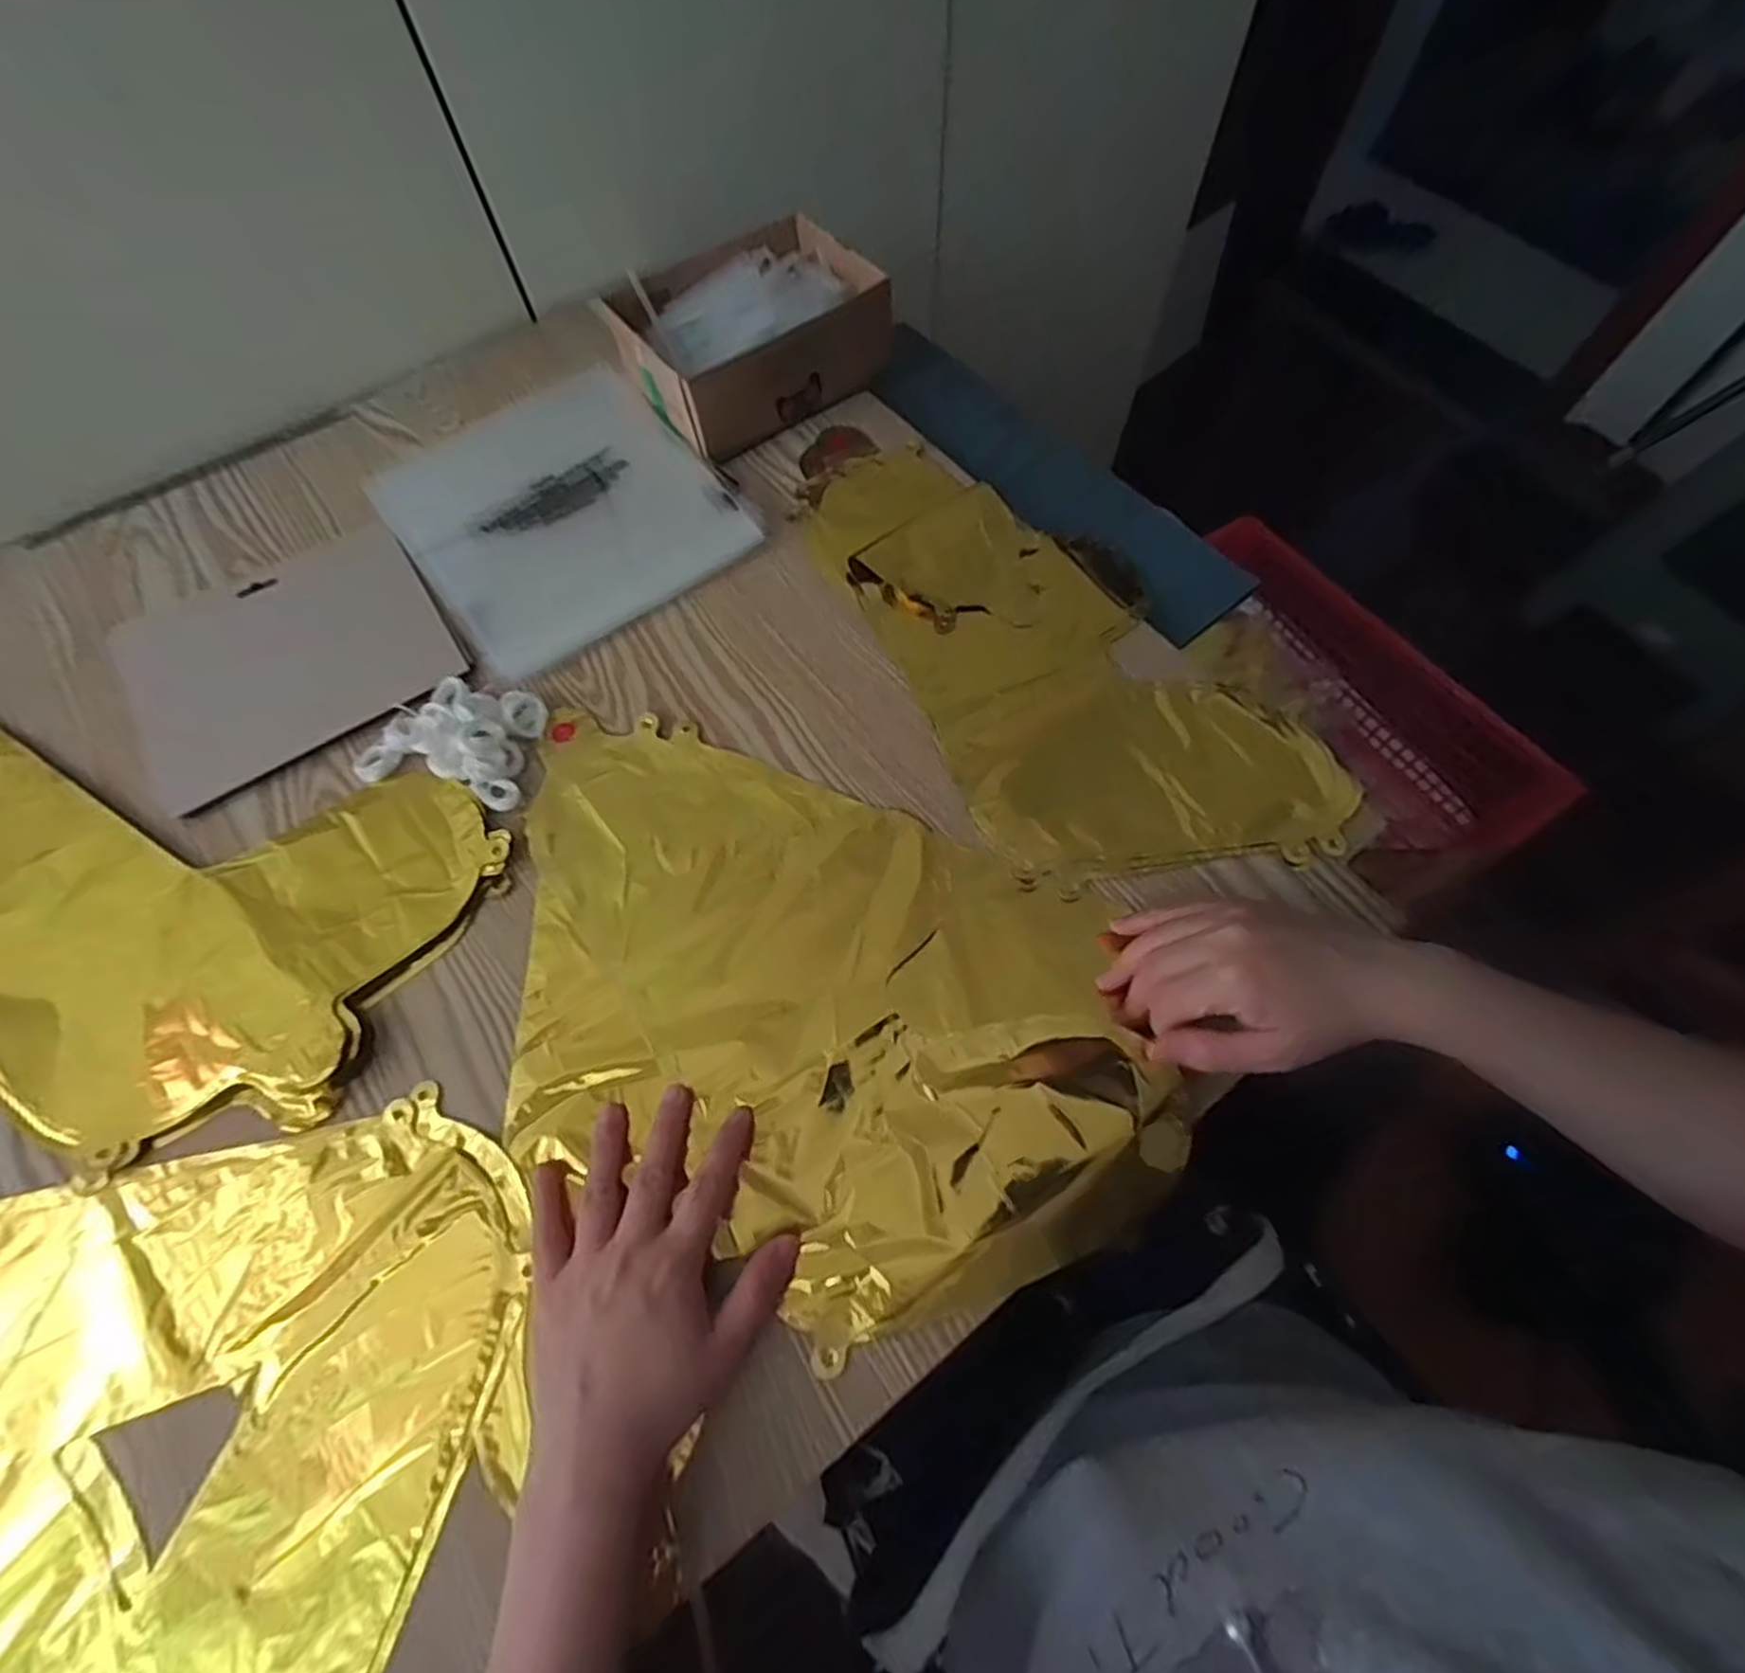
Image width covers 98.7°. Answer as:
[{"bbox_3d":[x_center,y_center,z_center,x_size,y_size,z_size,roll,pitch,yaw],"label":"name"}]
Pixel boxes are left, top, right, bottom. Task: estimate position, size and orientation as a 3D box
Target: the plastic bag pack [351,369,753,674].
[{"bbox_3d":[-0.224,-0.236,0.540,0.207,0.022,0.207,-35,70,-13],"label":"plastic bag pack"}]

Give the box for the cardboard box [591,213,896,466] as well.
[{"bbox_3d":[-0.094,-0.384,0.575,0.189,0.063,0.146,-34,70,-13],"label":"cardboard box"}]

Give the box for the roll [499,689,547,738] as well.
[{"bbox_3d":[-0.218,-0.076,0.472,0.026,0.018,0.028,0,66,1],"label":"roll"}]

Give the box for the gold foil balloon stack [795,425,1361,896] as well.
[{"bbox_3d":[0.097,-0.139,0.495,0.199,0.012,0.421,-30,69,-11],"label":"gold foil balloon stack"}]

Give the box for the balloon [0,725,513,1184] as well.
[{"bbox_3d":[-0.437,0.013,0.439,0.398,0.012,0.243,26,69,12],"label":"balloon"}]

